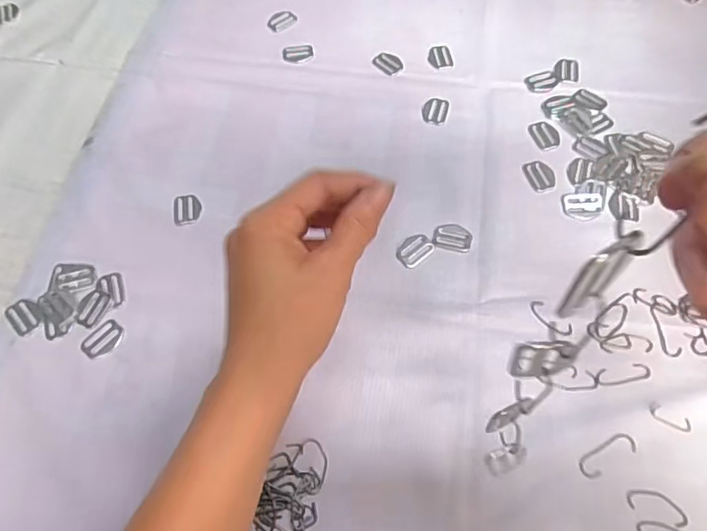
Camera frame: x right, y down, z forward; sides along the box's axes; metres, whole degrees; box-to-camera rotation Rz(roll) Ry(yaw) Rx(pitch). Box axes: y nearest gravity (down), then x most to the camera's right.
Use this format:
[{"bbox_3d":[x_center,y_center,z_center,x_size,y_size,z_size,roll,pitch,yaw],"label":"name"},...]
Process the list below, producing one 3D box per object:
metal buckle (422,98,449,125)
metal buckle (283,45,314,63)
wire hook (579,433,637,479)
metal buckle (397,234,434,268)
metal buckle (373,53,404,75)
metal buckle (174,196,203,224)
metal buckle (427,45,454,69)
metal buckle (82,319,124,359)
[{"bbox_3d":[0.083,-0.156,0.545,0.025,0.004,0.031,10,64,6],"label":"metal buckle"},{"bbox_3d":[-0.060,-0.229,0.586,0.033,0.004,0.025,-7,63,-2],"label":"metal buckle"},{"bbox_3d":[0.182,0.136,0.390,0.045,0.004,0.016,-28,66,-12],"label":"wire hook"},{"bbox_3d":[0.053,-0.014,0.466,0.031,0.004,0.024,-35,67,-15],"label":"metal buckle"},{"bbox_3d":[0.037,-0.215,0.576,0.027,0.004,0.035,-31,66,-14],"label":"metal buckle"},{"bbox_3d":[-0.151,-0.051,0.495,0.024,0.006,0.033,-7,63,-2],"label":"metal buckle"},{"bbox_3d":[0.092,-0.224,0.580,0.026,0.004,0.032,-7,63,-2],"label":"metal buckle"},{"bbox_3d":[-0.200,0.059,0.434,0.021,0.004,0.032,37,69,18],"label":"metal buckle"}]

